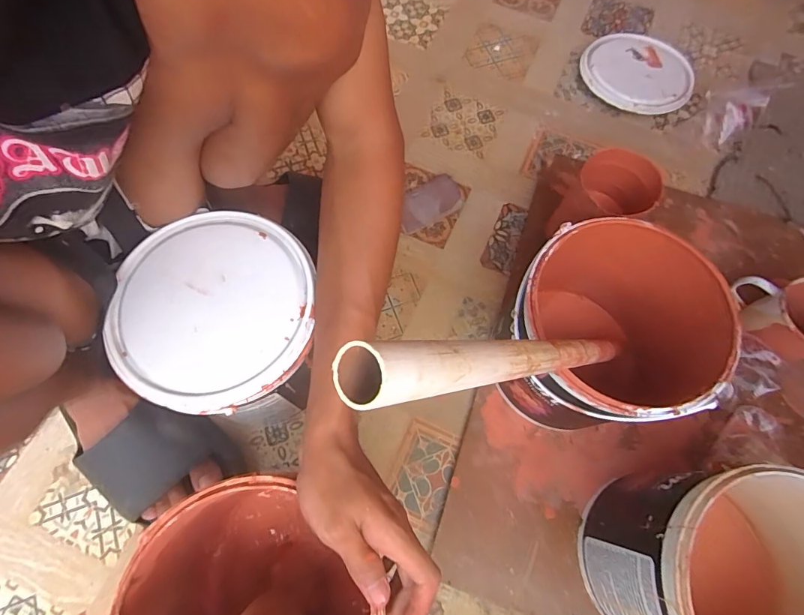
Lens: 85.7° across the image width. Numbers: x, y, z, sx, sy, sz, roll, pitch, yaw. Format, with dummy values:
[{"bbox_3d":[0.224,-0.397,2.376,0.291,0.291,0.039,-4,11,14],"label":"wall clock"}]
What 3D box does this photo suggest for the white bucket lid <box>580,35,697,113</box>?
[{"bbox_3d":[0.374,-0.378,0.692,0.168,0.015,0.183,1,63,-1],"label":"white bucket lid"}]

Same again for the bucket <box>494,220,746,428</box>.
[{"bbox_3d":[0.196,0.035,0.456,0.171,0.188,0.176,0,69,-1],"label":"bucket"}]

